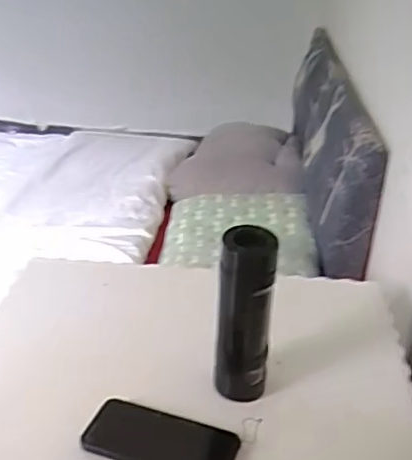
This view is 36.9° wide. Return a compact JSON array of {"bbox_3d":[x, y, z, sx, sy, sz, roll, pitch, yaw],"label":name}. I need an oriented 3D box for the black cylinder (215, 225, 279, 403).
[{"bbox_3d":[0.045,0.105,0.721,0.064,0.214,0.050,-1,28,0],"label":"black cylinder"}]

